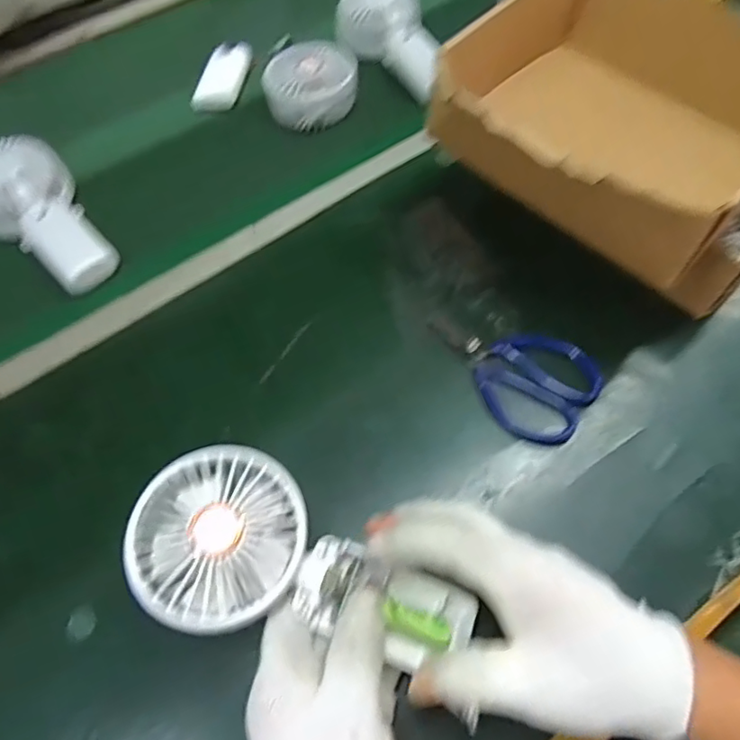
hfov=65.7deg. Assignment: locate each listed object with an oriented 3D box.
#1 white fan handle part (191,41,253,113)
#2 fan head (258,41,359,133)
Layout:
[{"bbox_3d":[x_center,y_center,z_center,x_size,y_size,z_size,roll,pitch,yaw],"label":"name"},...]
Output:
[{"bbox_3d":[-0.159,-0.321,0.625,0.048,0.013,0.102,6,58,8],"label":"white fan handle part"},{"bbox_3d":[-0.058,-0.287,0.573,0.091,0.047,0.067,-7,63,-1],"label":"fan head"}]

